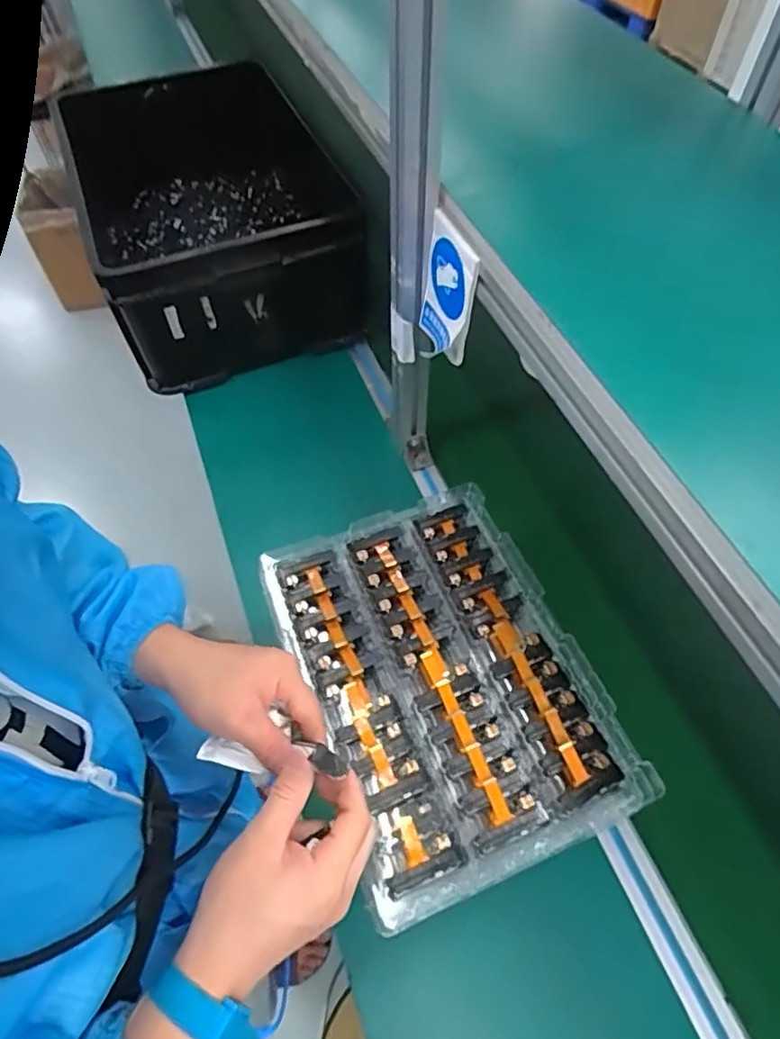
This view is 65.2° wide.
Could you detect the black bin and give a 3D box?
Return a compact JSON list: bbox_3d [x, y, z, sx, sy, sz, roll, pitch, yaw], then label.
[{"bbox_3d":[-0.298,-0.552,1.114,0.473,0.251,0.586,-20,59,-12],"label":"black bin"}]

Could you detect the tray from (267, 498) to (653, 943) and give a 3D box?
[{"bbox_3d":[0.055,0.152,0.629,0.271,0.024,0.385,-18,59,-11],"label":"tray"}]

